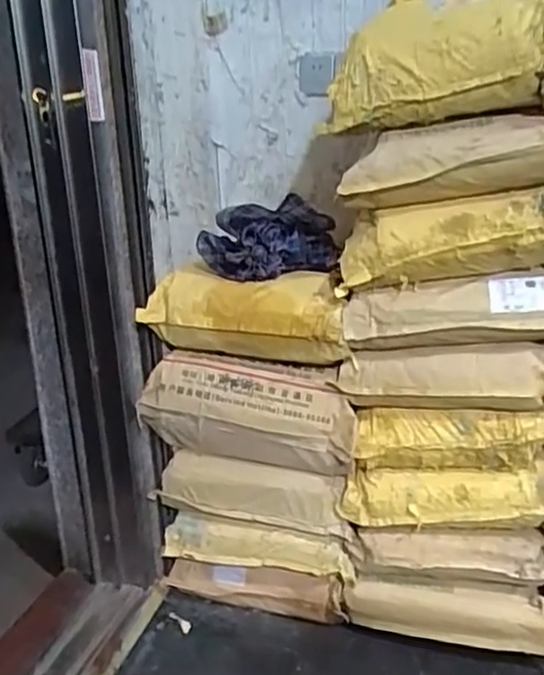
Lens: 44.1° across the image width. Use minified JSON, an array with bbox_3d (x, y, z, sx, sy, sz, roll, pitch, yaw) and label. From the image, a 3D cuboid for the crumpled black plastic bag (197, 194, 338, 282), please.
[{"bbox_3d":[-0.002,-0.223,1.497,0.288,0.141,0.223,0,17,9],"label":"crumpled black plastic bag"}]

